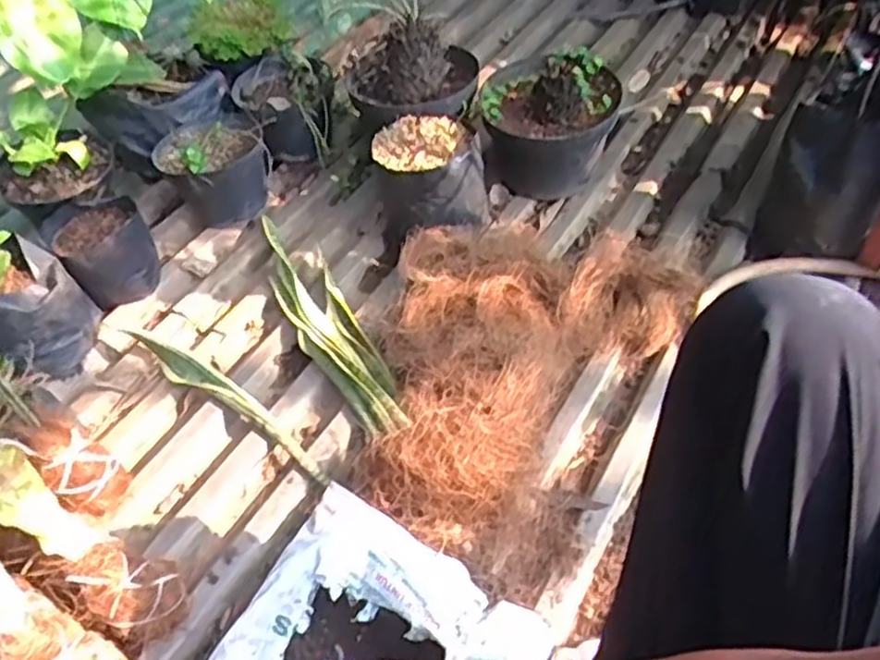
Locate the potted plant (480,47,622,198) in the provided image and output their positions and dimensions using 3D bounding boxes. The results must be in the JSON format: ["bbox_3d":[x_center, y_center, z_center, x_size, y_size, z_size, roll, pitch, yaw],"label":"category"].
[{"bbox_3d":[0.173,-0.320,1.186,0.208,0.201,0.216,8,49,7],"label":"potted plant"}]

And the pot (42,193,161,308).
[{"bbox_3d":[-0.493,-0.113,1.082,0.127,0.113,0.139,0,49,0],"label":"pot"}]

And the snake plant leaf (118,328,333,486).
[{"bbox_3d":[-0.280,0.082,0.955,0.382,0.016,0.041,29,55,23],"label":"snake plant leaf"}]

